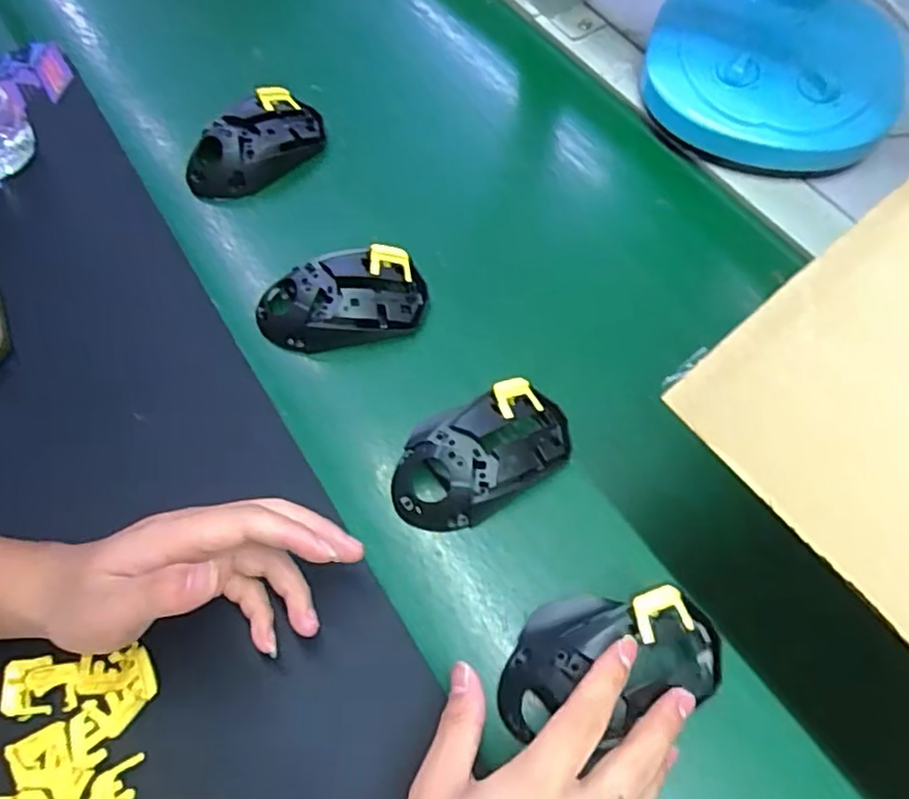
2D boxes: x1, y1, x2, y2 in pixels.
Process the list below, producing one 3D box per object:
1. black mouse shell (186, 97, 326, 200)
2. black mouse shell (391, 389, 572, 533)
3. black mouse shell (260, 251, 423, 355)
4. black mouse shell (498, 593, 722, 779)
[{"bbox_3d":[-0.158,-0.198,0.531,0.116,0.048,0.059,-36,67,-19],"label":"black mouse shell"},{"bbox_3d":[0.016,0.033,0.412,0.119,0.037,0.072,-25,64,-14],"label":"black mouse shell"},{"bbox_3d":[-0.078,-0.069,0.464,0.117,0.038,0.061,-8,61,-5],"label":"black mouse shell"},{"bbox_3d":[0.079,0.136,0.344,0.115,0.030,0.067,-9,61,7],"label":"black mouse shell"}]

